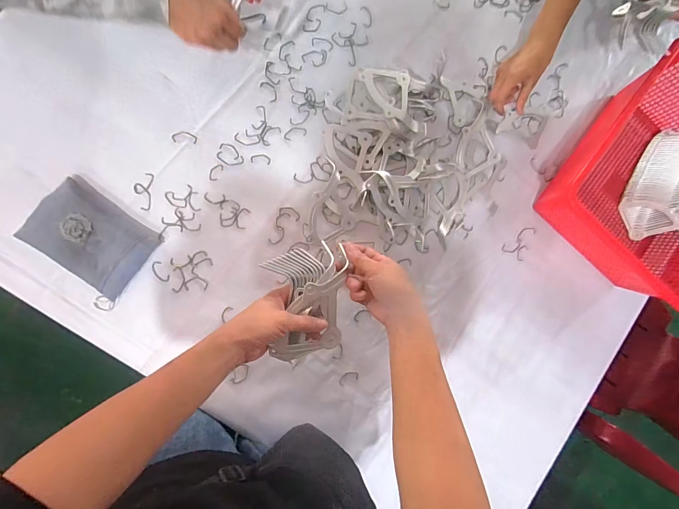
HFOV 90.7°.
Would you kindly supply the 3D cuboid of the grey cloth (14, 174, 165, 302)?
[{"bbox_3d":[-0.379,-0.029,0.512,0.163,0.034,0.118,38,84,-7],"label":"grey cloth"}]

